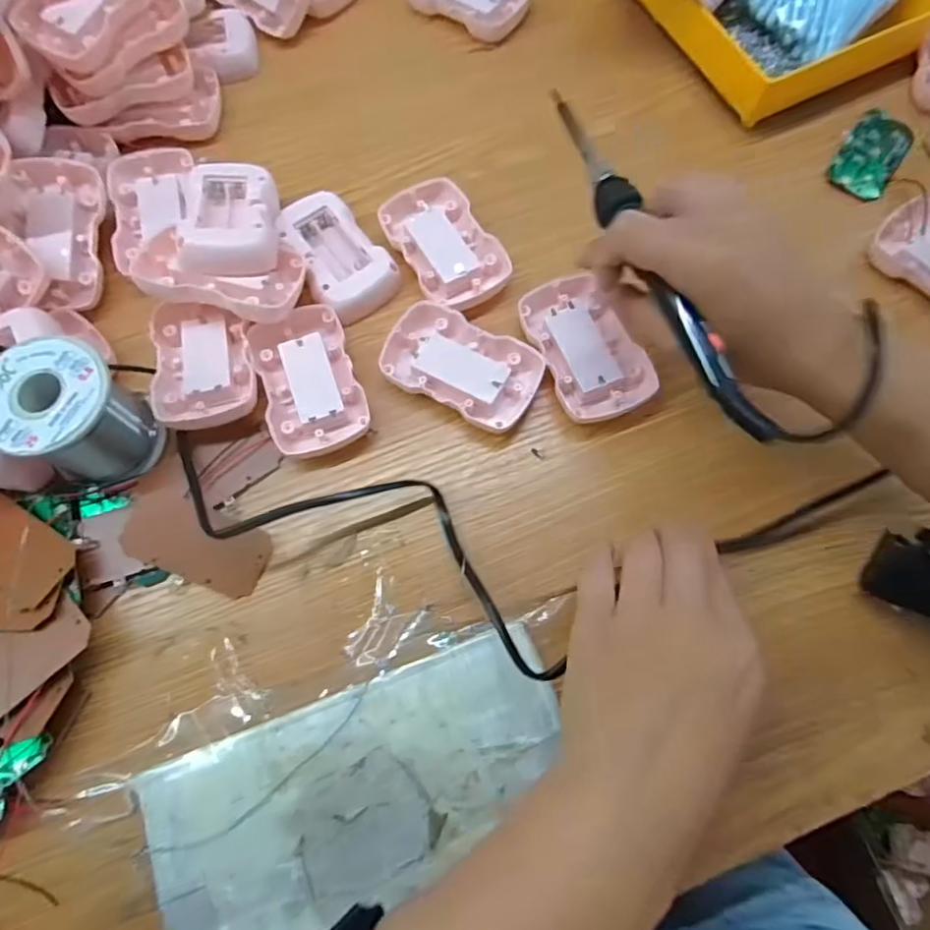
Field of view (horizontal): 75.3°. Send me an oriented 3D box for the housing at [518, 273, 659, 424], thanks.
[{"bbox_3d":[0.069,-0.069,0.349,0.053,0.013,0.086,-21,74,-6],"label":"housing"}]

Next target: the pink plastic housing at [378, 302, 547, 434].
[{"bbox_3d":[-0.002,-0.056,0.346,0.088,0.015,0.054,26,75,8],"label":"pink plastic housing"}]

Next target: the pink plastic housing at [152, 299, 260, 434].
[{"bbox_3d":[-0.148,-0.058,0.345,0.053,0.019,0.081,-13,73,-3],"label":"pink plastic housing"}]

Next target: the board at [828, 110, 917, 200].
[{"bbox_3d":[0.271,-0.209,0.401,0.039,0.006,0.079,34,76,10],"label":"board"}]

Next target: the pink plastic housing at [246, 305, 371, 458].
[{"bbox_3d":[-0.088,-0.047,0.345,0.052,0.016,0.085,-19,74,-5],"label":"pink plastic housing"}]

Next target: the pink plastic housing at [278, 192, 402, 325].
[{"bbox_3d":[-0.080,-0.130,0.374,0.050,0.016,0.087,-34,76,-9],"label":"pink plastic housing"}]

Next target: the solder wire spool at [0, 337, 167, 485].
[{"bbox_3d":[-0.202,-0.027,0.313,0.058,0.056,0.061,-43,77,-11],"label":"solder wire spool"}]

